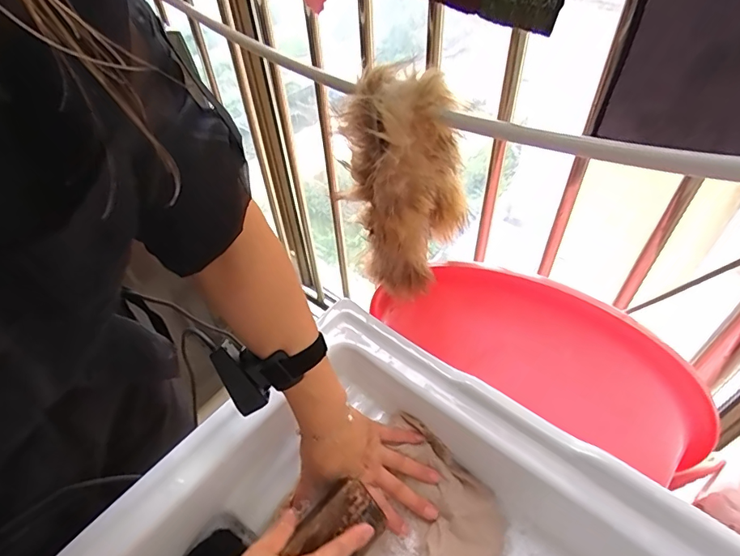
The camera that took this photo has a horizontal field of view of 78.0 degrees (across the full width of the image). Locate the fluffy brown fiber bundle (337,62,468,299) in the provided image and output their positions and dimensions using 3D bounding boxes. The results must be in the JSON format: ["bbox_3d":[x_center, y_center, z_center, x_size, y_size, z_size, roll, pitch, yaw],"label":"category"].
[{"bbox_3d":[0.033,-0.118,0.565,0.097,0.249,0.135,-35,54,-24],"label":"fluffy brown fiber bundle"}]

